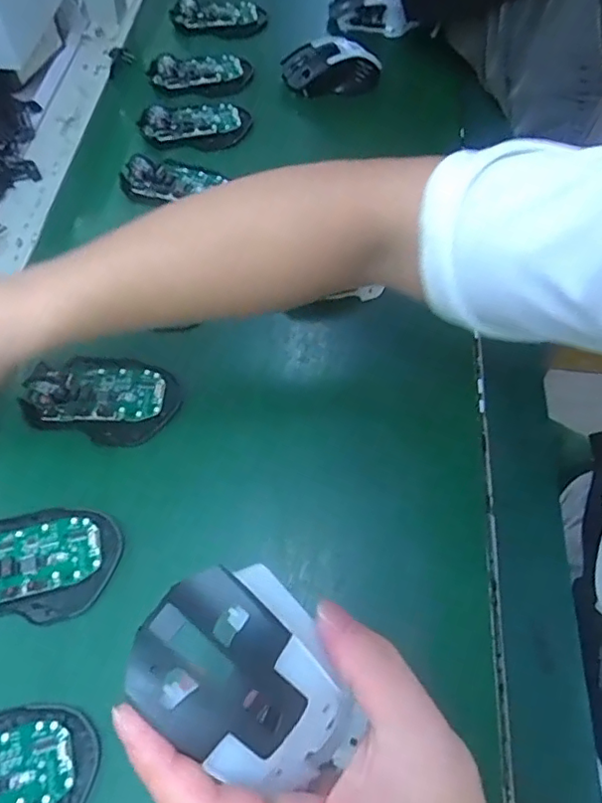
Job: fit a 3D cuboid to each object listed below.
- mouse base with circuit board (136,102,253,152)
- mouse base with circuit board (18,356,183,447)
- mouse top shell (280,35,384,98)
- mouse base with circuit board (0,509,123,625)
[{"bbox_3d":[-0.111,-0.296,0.594,0.116,0.019,0.065,-7,62,-7],"label":"mouse base with circuit board"},{"bbox_3d":[-0.154,-0.004,0.440,0.113,0.019,0.070,8,61,1],"label":"mouse base with circuit board"},{"bbox_3d":[0.037,-0.381,0.639,0.110,0.041,0.060,-3,60,-5],"label":"mouse top shell"},{"bbox_3d":[-0.183,0.105,0.373,0.114,0.022,0.072,-2,62,-4],"label":"mouse base with circuit board"}]

